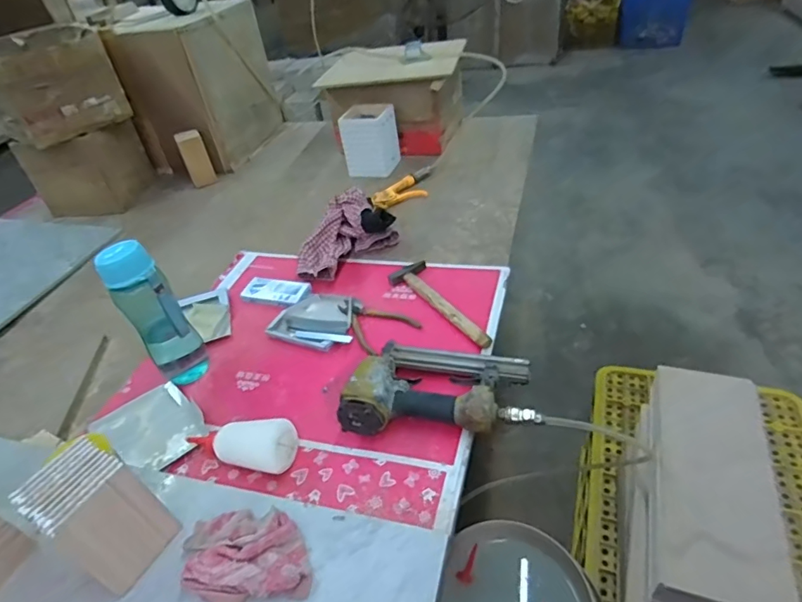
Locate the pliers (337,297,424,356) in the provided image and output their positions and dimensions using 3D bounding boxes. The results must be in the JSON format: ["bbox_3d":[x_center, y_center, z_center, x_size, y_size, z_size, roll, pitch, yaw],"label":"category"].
[{"bbox_3d":[-0.049,0.029,0.836,0.095,0.010,0.138,-31,43,-25],"label":"pliers"}]

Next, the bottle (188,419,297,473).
[{"bbox_3d":[-0.214,0.187,0.651,0.165,0.056,0.058,-6,37,22],"label":"bottle"}]

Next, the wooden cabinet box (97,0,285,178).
[{"bbox_3d":[-0.551,-0.599,1.412,0.240,0.358,0.357,5,41,17],"label":"wooden cabinet box"}]

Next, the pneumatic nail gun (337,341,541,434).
[{"bbox_3d":[0.050,0.109,0.676,0.241,0.064,0.150,-4,39,7],"label":"pneumatic nail gun"}]

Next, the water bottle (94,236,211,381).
[{"bbox_3d":[-0.352,0.026,0.733,0.071,0.227,0.069,26,51,36],"label":"water bottle"}]

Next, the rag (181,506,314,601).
[{"bbox_3d":[-0.164,0.268,0.539,0.128,0.031,0.103,-12,38,-2],"label":"rag"}]

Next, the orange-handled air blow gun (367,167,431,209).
[{"bbox_3d":[0.011,-0.262,1.164,0.216,0.026,0.096,-33,44,-27],"label":"orange-handled air blow gun"}]

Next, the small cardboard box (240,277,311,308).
[{"bbox_3d":[-0.231,-0.018,0.923,0.128,0.015,0.061,8,42,21],"label":"small cardboard box"}]

